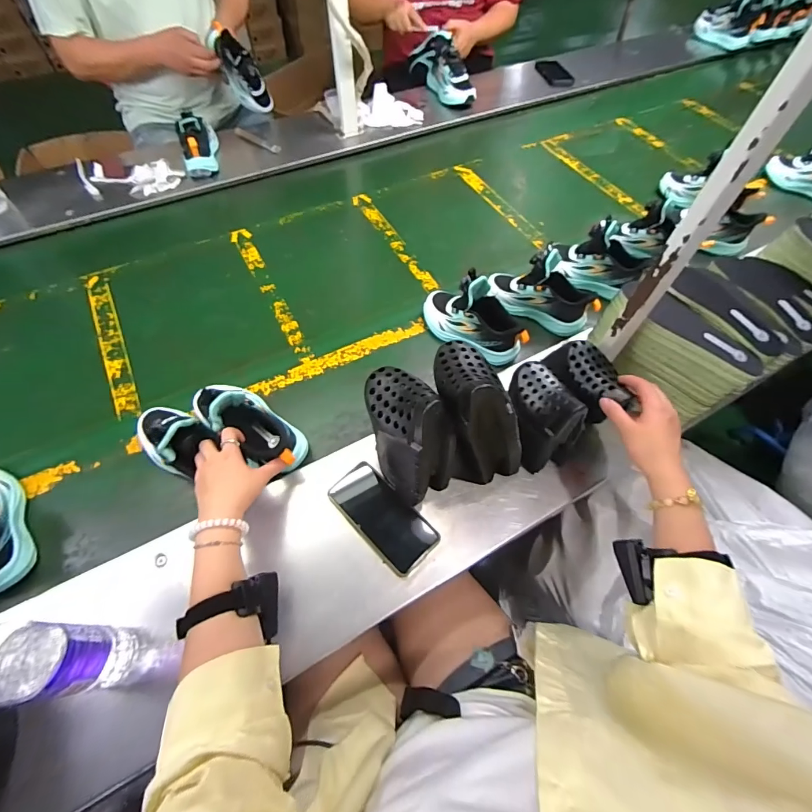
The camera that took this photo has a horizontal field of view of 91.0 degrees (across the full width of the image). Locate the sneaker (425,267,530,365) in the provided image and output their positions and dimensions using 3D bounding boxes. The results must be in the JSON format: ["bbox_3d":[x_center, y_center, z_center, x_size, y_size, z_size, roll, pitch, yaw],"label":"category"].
[{"bbox_3d":[0.118,-0.160,0.699,0.198,0.125,0.079,37,64,19],"label":"sneaker"}]

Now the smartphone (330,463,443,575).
[{"bbox_3d":[-0.033,0.154,0.555,0.156,0.017,0.076,44,67,11],"label":"smartphone"}]

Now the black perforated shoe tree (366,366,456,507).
[{"bbox_3d":[-0.003,0.040,0.521,0.070,0.199,0.122,-32,59,-20],"label":"black perforated shoe tree"}]

